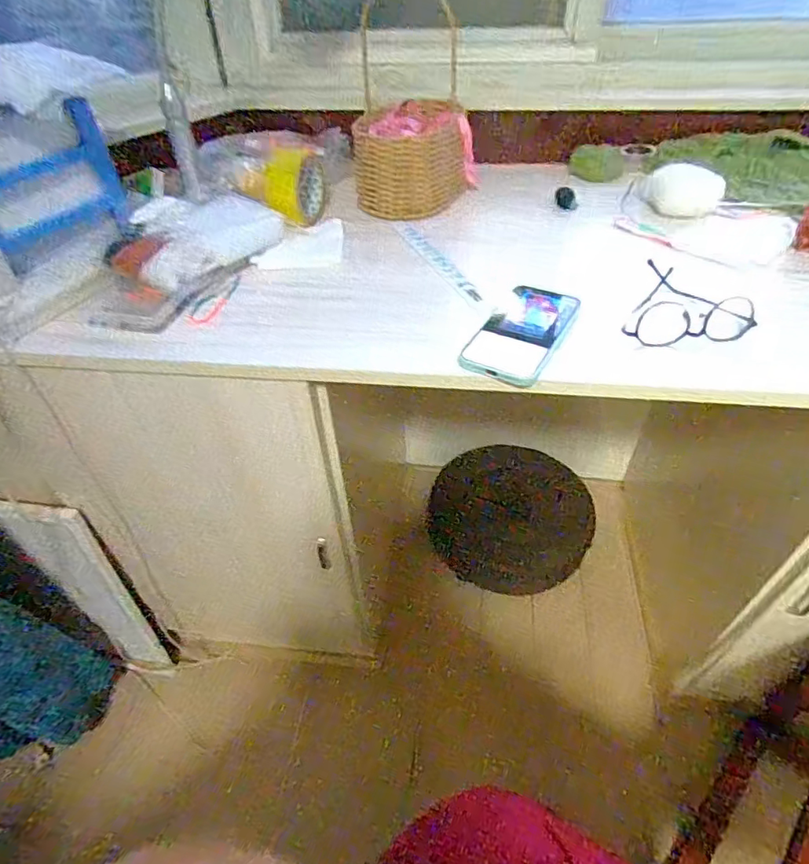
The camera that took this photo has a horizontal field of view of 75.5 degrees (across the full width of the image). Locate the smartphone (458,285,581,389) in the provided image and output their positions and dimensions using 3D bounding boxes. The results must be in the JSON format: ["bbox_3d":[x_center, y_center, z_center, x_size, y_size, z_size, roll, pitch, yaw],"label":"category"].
[{"bbox_3d":[0.126,-0.106,0.553,0.079,0.012,0.160,20,49,21],"label":"smartphone"}]

